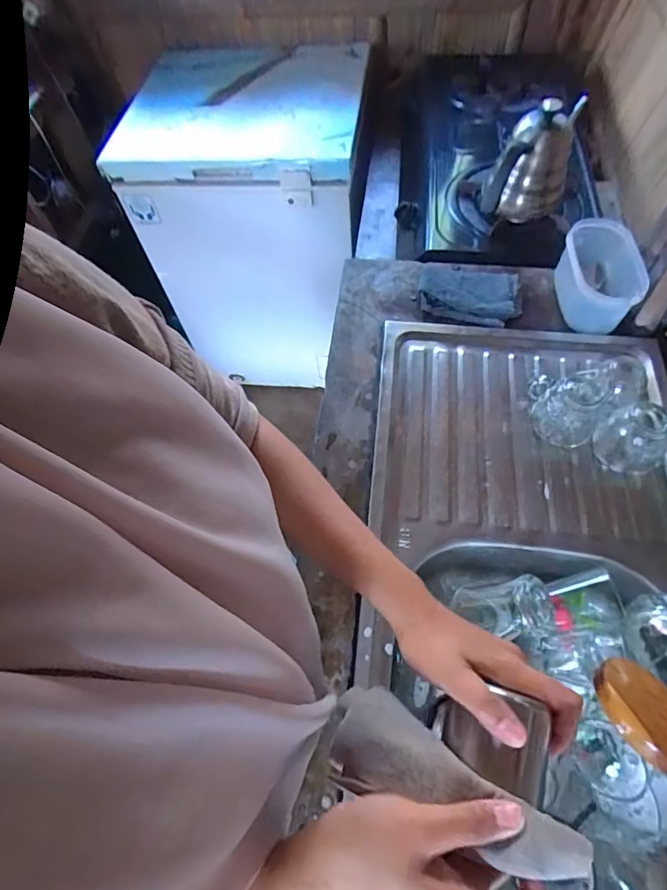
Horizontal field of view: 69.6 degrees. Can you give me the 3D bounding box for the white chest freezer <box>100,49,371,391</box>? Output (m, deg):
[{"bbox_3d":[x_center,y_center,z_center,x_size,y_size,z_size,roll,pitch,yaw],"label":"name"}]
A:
[{"bbox_3d":[-0.228,-0.678,1.484,0.584,0.763,0.550,3,61,6],"label":"white chest freezer"}]

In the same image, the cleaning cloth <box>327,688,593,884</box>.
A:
[{"bbox_3d":[0.065,0.206,0.293,0.160,0.028,0.059,11,58,37],"label":"cleaning cloth"}]

